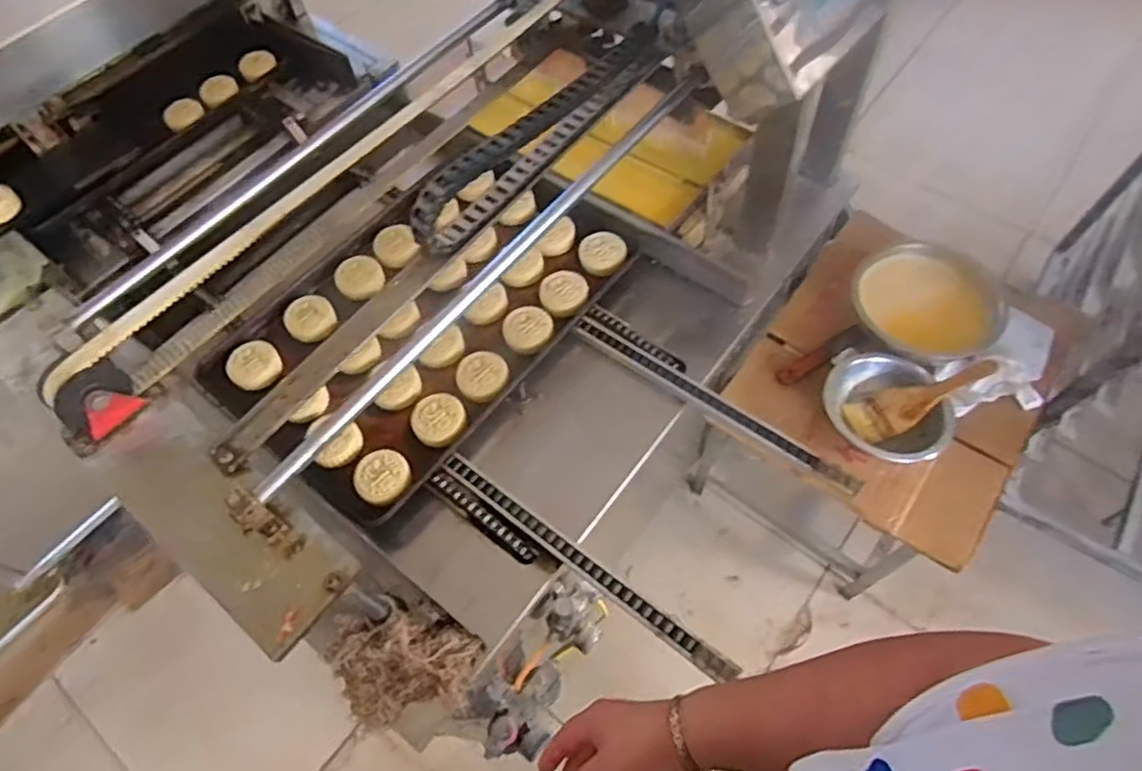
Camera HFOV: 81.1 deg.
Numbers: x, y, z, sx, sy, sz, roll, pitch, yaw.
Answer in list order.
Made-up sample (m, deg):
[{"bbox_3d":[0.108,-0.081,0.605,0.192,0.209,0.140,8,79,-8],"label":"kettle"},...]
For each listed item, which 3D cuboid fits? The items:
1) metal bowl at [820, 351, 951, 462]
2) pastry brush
[{"bbox_3d":[0.480,0.034,1.017,0.171,0.058,0.183,1,57,-2],"label":"metal bowl"},{"bbox_3d":[0.533,0.017,1.008,0.221,0.036,0.070,-26,59,12],"label":"pastry brush"}]

